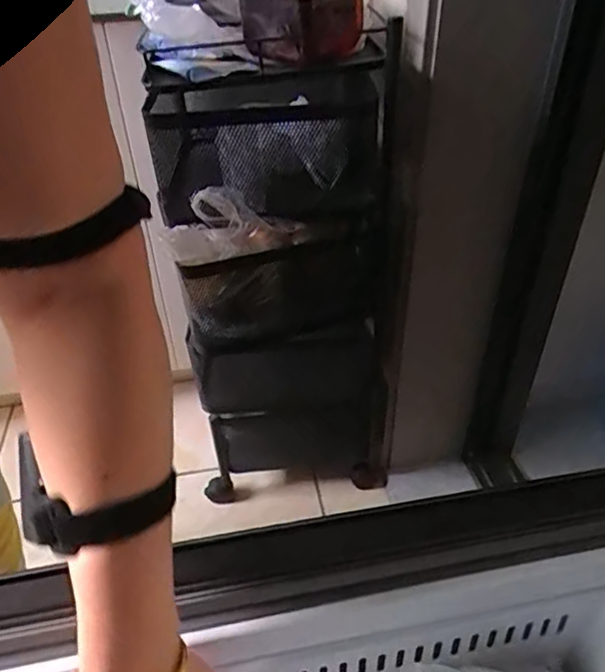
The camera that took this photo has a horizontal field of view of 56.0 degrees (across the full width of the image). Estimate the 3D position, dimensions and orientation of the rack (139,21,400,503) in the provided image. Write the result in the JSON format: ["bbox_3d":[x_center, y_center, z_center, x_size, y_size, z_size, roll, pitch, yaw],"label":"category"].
[{"bbox_3d":[-0.013,-0.031,0.831,0.285,0.704,0.200,1,37,4],"label":"rack"}]

